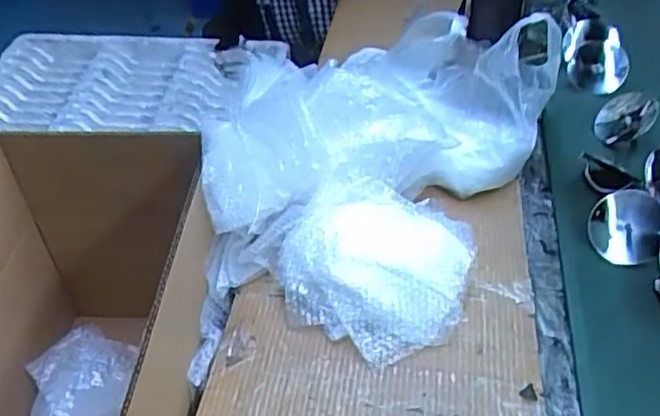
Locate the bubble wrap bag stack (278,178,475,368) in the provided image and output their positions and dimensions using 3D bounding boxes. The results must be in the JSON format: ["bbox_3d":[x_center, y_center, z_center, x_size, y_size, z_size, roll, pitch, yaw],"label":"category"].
[{"bbox_3d":[0.051,0.058,0.706,0.191,0.085,0.170,22,48,25],"label":"bubble wrap bag stack"}]

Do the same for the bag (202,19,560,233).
[{"bbox_3d":[0.060,-0.110,0.810,0.465,0.145,0.223,-14,44,-13],"label":"bag"}]

